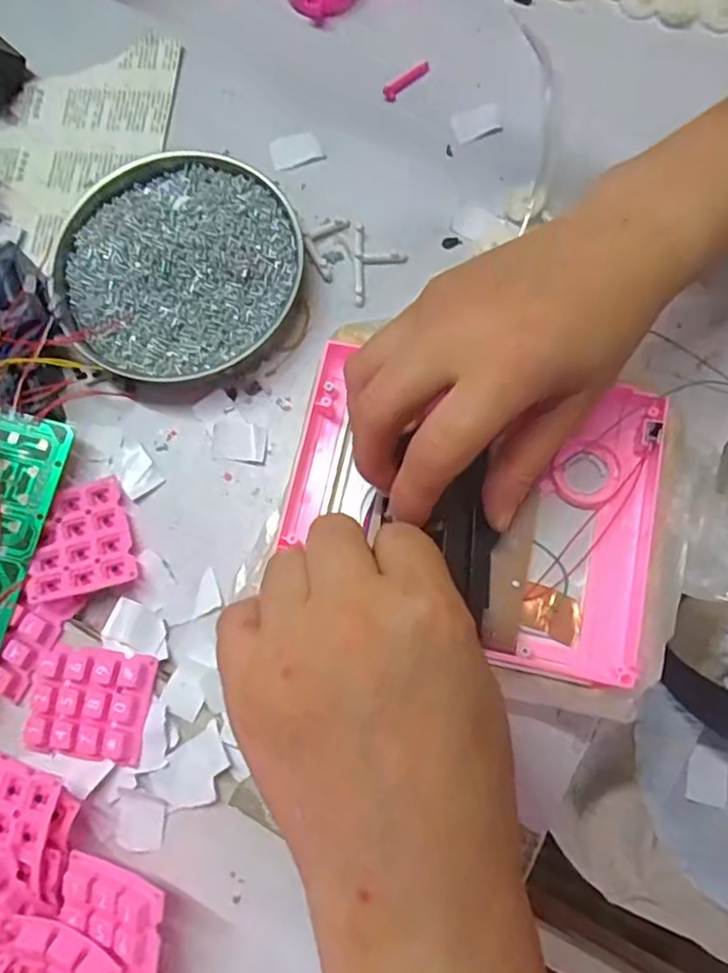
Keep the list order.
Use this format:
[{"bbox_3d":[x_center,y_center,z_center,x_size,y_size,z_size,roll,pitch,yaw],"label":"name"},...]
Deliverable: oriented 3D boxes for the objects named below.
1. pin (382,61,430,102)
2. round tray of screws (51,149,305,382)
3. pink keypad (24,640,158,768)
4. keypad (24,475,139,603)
[{"bbox_3d":[0.025,-0.246,0.389,0.009,0.004,0.034,43,82,10],"label":"pin"},{"bbox_3d":[-0.102,-0.125,0.360,0.131,0.022,0.127,0,77,2],"label":"round tray of screws"},{"bbox_3d":[-0.130,0.102,0.306,0.055,0.015,0.047,7,77,3],"label":"pink keypad"},{"bbox_3d":[-0.147,0.027,0.329,0.050,0.005,0.059,-16,68,-15],"label":"keypad"}]

